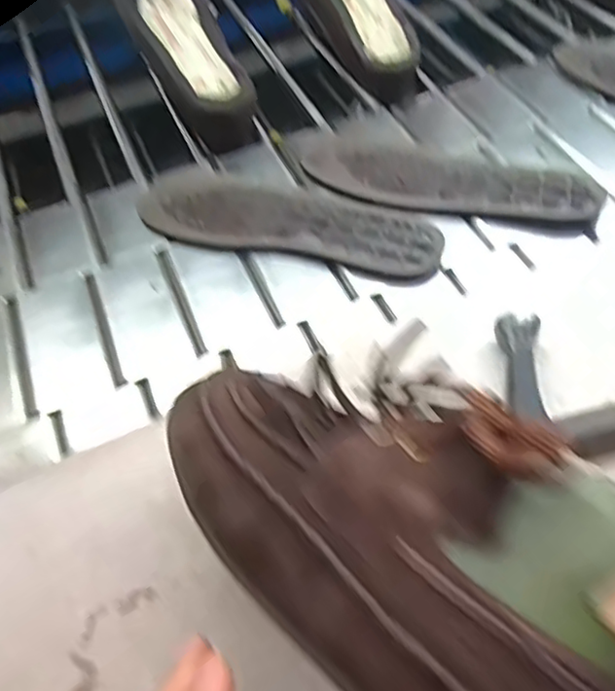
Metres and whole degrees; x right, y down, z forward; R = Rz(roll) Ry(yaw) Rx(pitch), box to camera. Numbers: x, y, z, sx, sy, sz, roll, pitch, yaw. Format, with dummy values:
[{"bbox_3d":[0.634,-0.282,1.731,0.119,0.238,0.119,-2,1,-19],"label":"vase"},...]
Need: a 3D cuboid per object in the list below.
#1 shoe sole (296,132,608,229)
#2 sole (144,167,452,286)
[{"bbox_3d":[0.127,-0.151,0.591,0.254,0.012,0.110,19,55,16],"label":"shoe sole"},{"bbox_3d":[-0.019,-0.110,0.569,0.269,0.013,0.092,11,54,11],"label":"sole"}]

